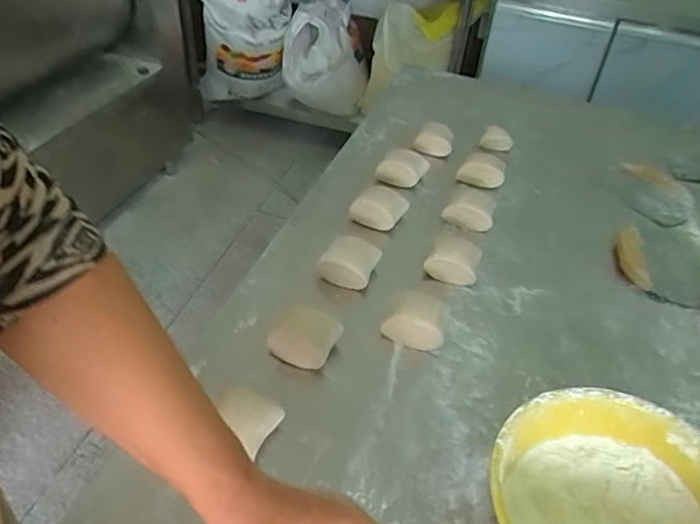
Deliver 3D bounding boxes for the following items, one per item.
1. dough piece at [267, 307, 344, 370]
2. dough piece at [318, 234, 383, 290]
[{"bbox_3d":[-0.049,0.085,0.645,0.067,0.044,0.052,27,45,22],"label":"dough piece"},{"bbox_3d":[-0.001,0.003,0.741,0.063,0.055,0.061,22,44,18],"label":"dough piece"}]

